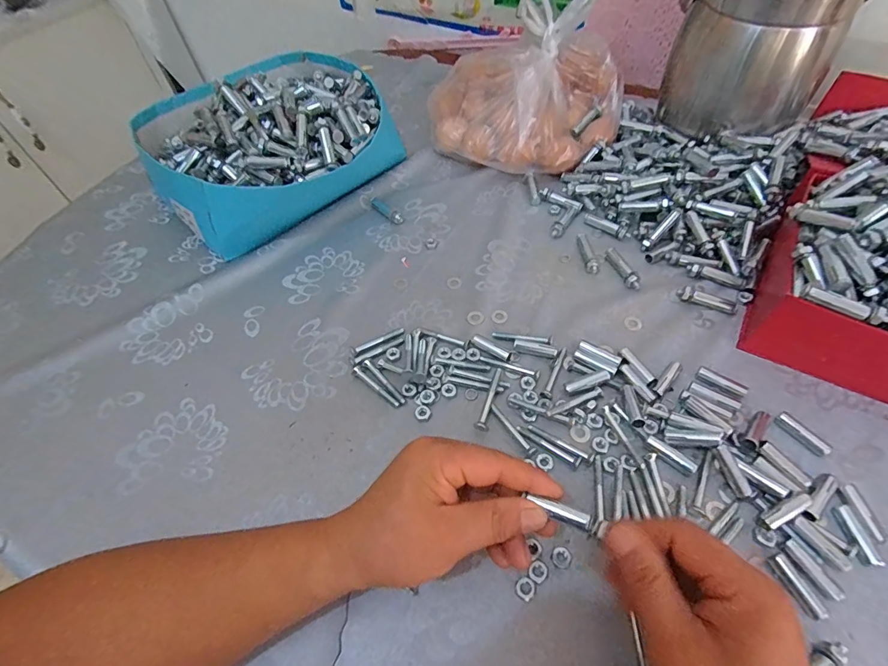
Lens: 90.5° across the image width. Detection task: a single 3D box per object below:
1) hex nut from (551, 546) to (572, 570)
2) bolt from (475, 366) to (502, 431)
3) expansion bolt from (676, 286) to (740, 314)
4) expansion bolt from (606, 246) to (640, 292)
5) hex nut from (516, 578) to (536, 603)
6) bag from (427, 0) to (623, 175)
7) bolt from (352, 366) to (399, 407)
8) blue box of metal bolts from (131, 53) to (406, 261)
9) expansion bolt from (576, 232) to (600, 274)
[{"bbox_3d":[0.083,0.159,0.312,0.014,0.004,0.015,30,62,22],"label":"hex nut"},{"bbox_3d":[0.040,0.056,0.382,0.011,0.008,0.058,15,57,13],"label":"bolt"},{"bbox_3d":[0.259,-0.033,0.432,0.054,0.010,0.013,19,59,16],"label":"expansion bolt"},{"bbox_3d":[0.186,-0.070,0.461,0.015,0.010,0.059,-14,56,-6],"label":"expansion bolt"},{"bbox_3d":[0.056,0.174,0.301,0.013,0.004,0.013,29,62,22],"label":"hex nut"},{"bbox_3d":[0.098,-0.294,0.536,0.240,0.156,0.150,6,56,8],"label":"bag"},{"bbox_3d":[-0.061,0.048,0.395,0.054,0.007,0.007,33,63,24],"label":"bolt"},{"bbox_3d":[-0.219,-0.245,0.551,0.278,0.113,0.282,-34,60,-18],"label":"blue box of metal bolts"},{"bbox_3d":[0.157,-0.089,0.479,0.015,0.011,0.060,-2,55,2],"label":"expansion bolt"}]

